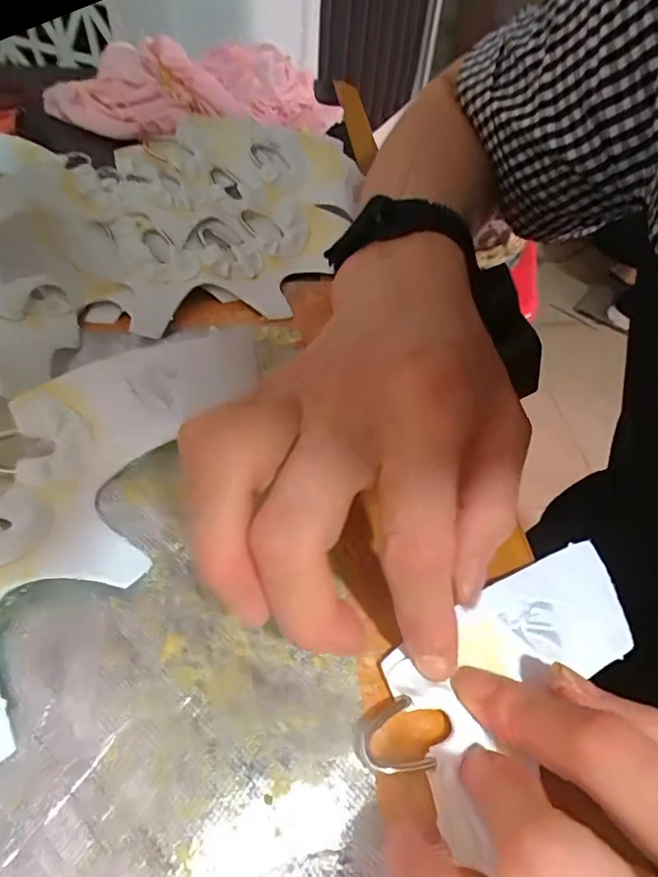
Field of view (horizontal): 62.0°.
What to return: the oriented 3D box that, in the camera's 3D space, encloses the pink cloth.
[{"bbox_3d":[-0.092,-0.240,0.372,0.201,0.046,0.093,-5,51,-11],"label":"pink cloth"}]

